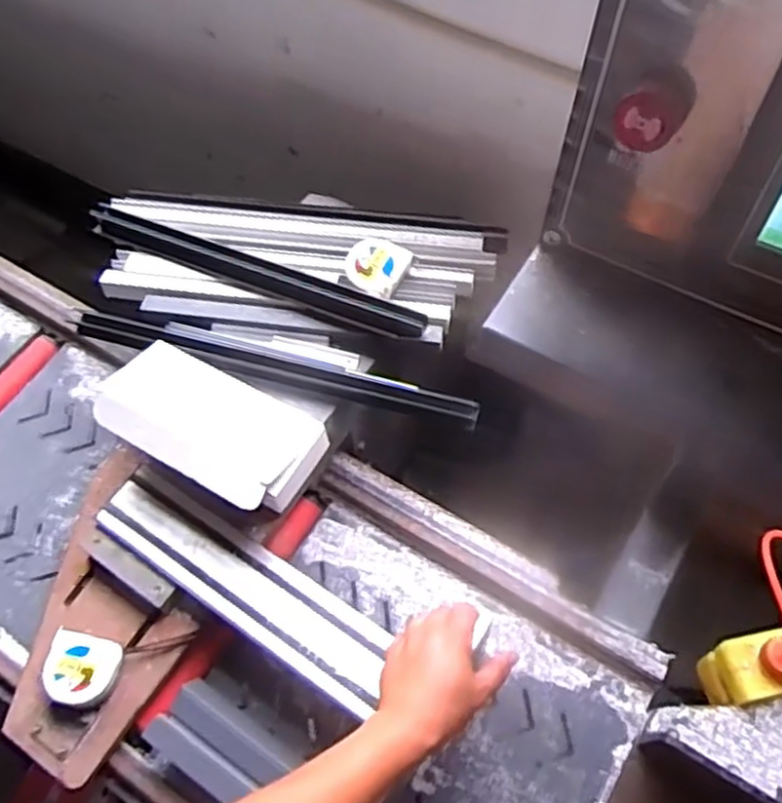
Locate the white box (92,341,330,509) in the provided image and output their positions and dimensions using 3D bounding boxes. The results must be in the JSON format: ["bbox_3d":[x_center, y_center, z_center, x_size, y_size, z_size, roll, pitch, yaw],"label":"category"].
[{"bbox_3d":[-0.190,0.027,0.784,0.229,0.055,0.116,27,66,17],"label":"white box"}]

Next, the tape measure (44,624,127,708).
[{"bbox_3d":[-0.309,0.266,0.749,0.072,0.030,0.069,12,62,10],"label":"tape measure"}]

